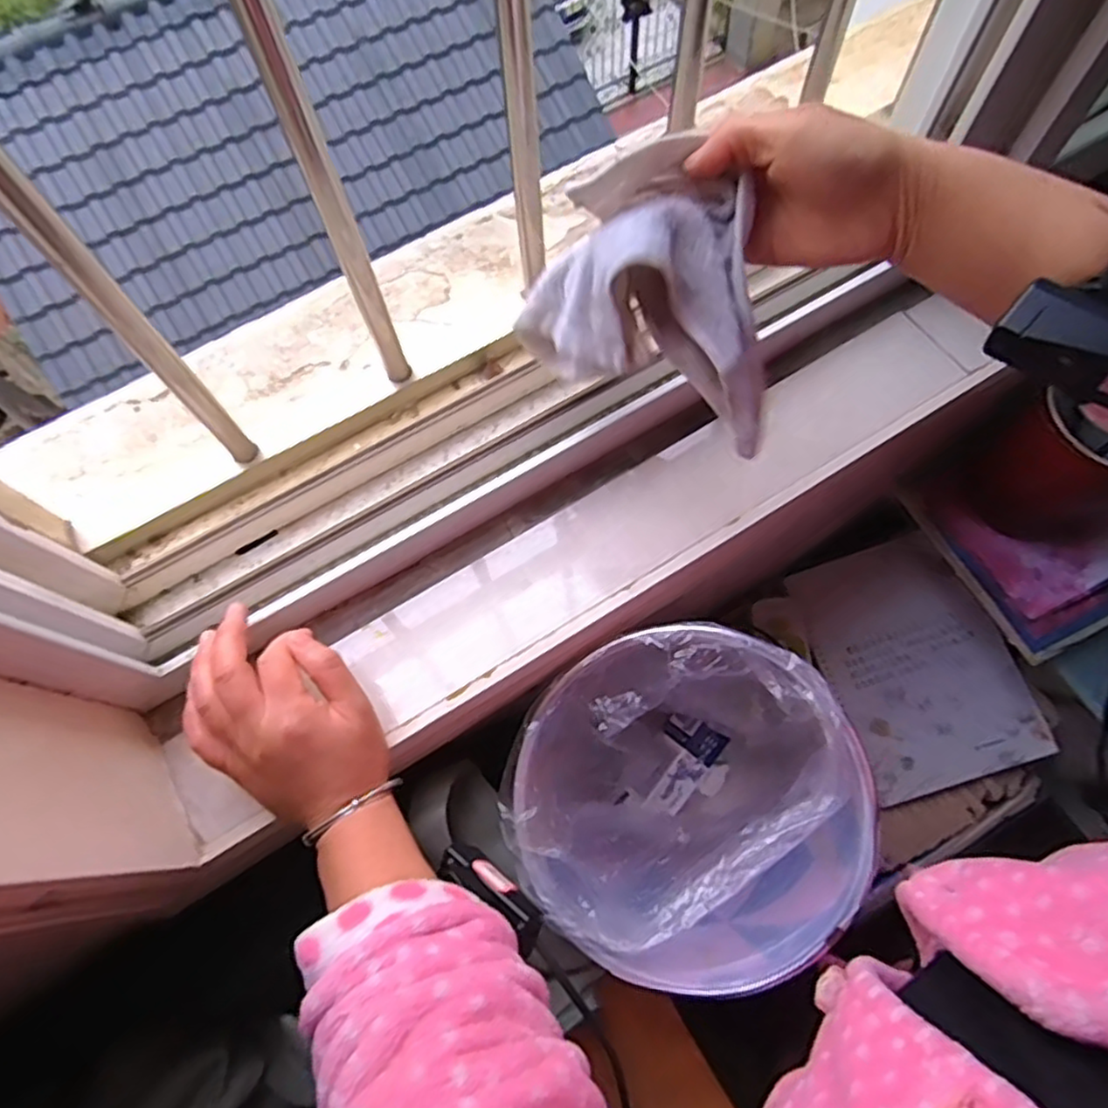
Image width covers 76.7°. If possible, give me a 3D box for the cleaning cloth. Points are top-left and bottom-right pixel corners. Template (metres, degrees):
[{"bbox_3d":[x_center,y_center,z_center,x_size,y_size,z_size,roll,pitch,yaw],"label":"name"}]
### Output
[{"bbox_3d":[0.059,-0.149,0.400,0.161,0.121,0.086,26,71,12],"label":"cleaning cloth"}]

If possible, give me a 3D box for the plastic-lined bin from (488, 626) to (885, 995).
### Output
[{"bbox_3d":[0.093,0.205,0.558,0.226,0.265,0.226,-1,68,2],"label":"plastic-lined bin"}]

